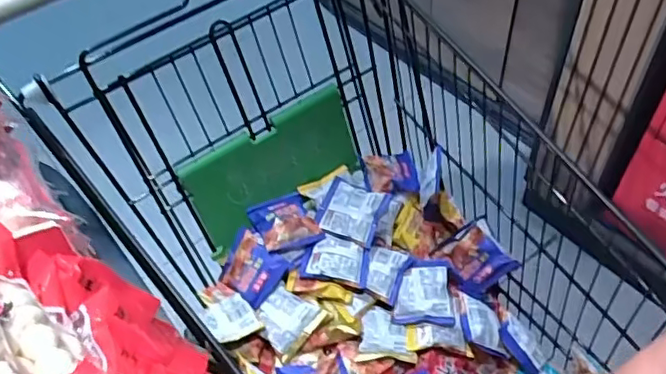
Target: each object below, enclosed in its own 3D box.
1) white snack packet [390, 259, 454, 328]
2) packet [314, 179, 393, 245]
[{"bbox_3d":[0.124,0.141,0.826,0.077,0.023,0.090,1,53,6],"label":"white snack packet"},{"bbox_3d":[0.025,0.033,0.850,0.085,0.015,0.077,17,80,23],"label":"packet"}]

